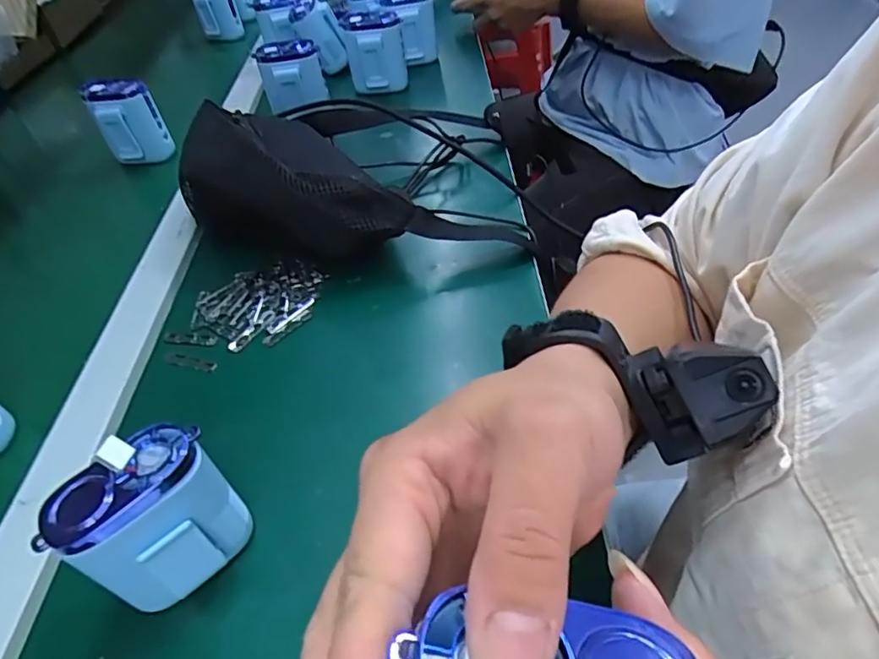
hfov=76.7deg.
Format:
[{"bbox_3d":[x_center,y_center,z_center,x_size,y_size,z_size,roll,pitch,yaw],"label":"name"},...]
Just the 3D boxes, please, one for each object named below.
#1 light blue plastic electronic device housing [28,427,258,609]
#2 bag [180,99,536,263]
[{"bbox_3d":[-0.133,0.095,0.266,0.045,0.090,0.071,33,58,32],"label":"light blue plastic electronic device housing"},{"bbox_3d":[-0.079,-0.141,0.496,0.288,0.083,0.214,-8,46,0],"label":"bag"}]

